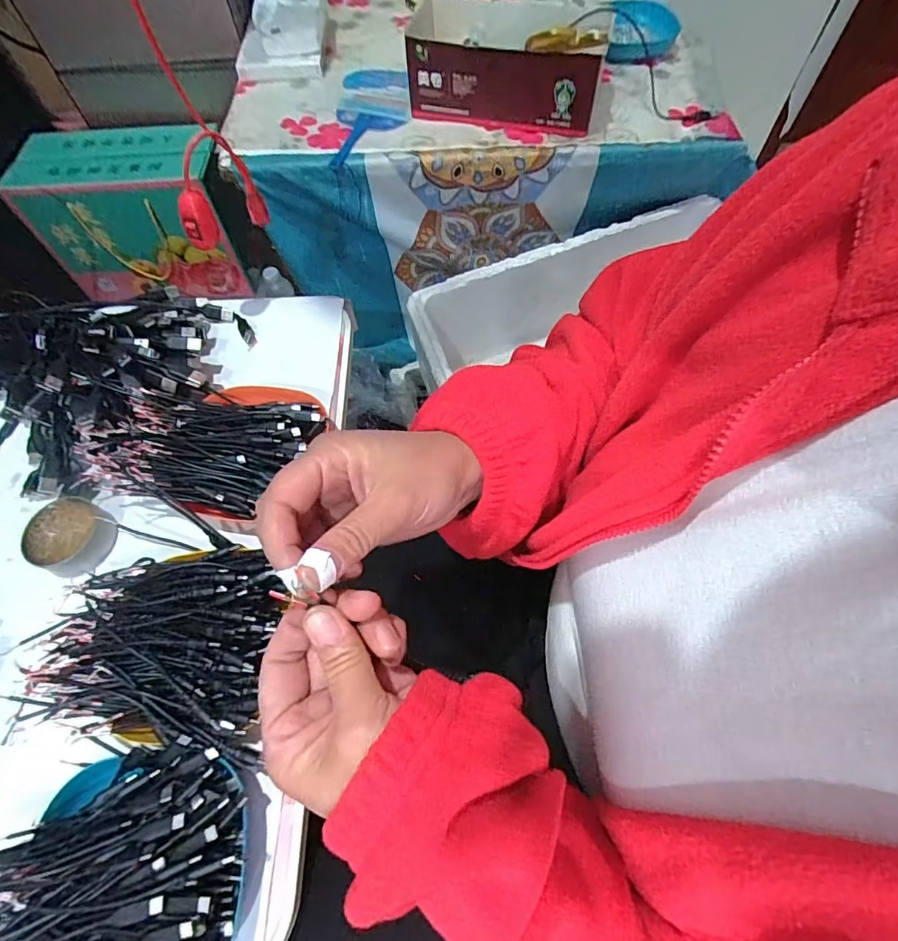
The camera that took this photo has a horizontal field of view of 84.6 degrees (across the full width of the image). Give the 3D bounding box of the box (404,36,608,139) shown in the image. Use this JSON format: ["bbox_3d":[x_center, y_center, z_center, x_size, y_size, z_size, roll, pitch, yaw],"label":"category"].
[{"bbox_3d":[0.067,-0.506,0.651,0.248,0.088,0.031,6,63,5],"label":"box"}]

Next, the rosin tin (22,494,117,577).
[{"bbox_3d":[-0.331,0.057,0.433,0.060,0.024,0.063,-1,62,1],"label":"rosin tin"}]

